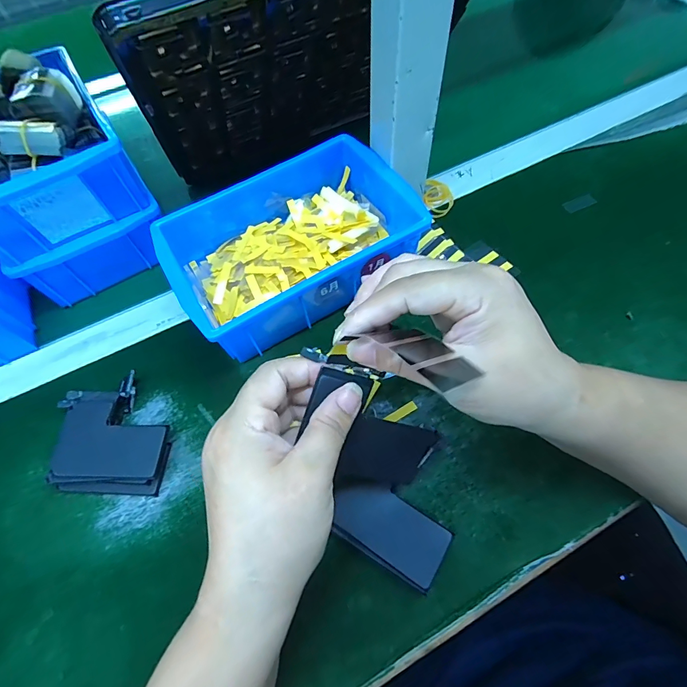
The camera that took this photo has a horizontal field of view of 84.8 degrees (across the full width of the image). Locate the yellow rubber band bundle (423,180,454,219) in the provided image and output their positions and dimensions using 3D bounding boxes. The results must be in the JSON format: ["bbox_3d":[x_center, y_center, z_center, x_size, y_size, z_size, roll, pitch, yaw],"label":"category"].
[{"bbox_3d":[0.097,-0.151,0.387,0.030,0.004,0.048,9,63,9],"label":"yellow rubber band bundle"}]

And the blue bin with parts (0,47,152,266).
[{"bbox_3d":[-0.261,-0.157,0.320,0.130,0.091,0.158,-31,64,-12],"label":"blue bin with parts"}]

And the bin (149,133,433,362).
[{"bbox_3d":[-0.048,-0.089,0.329,0.200,0.063,0.137,-30,64,-12],"label":"bin"}]

